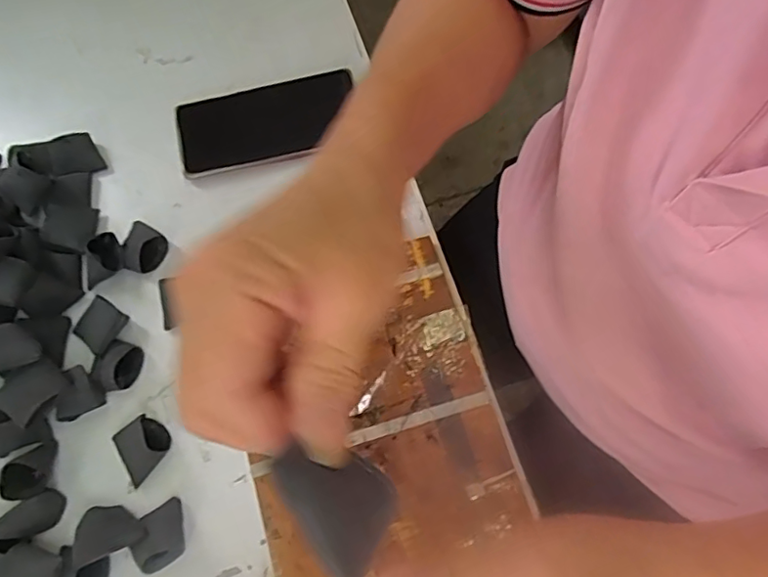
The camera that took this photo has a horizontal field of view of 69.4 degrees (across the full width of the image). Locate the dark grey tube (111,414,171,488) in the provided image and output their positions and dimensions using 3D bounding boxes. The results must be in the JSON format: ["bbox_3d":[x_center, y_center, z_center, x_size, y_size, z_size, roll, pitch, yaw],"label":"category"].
[{"bbox_3d":[-0.176,0.115,0.399,0.037,0.024,0.041,-28,73,-7],"label":"dark grey tube"}]

